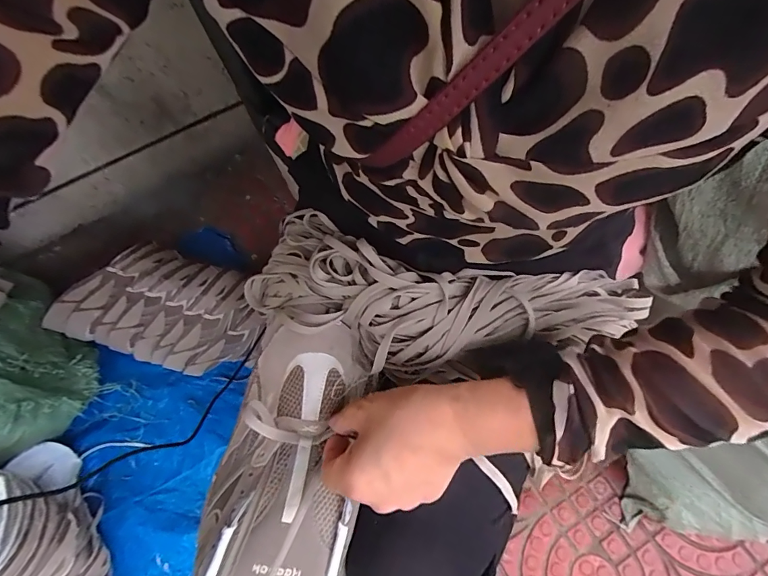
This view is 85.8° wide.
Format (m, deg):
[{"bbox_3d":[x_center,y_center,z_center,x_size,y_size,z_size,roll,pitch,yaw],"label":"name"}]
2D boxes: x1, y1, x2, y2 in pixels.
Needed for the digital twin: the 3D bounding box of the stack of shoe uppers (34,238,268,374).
[{"bbox_3d":[-0.422,0.036,0.797,0.392,0.120,0.206,15,69,10],"label":"stack of shoe uppers"}]

